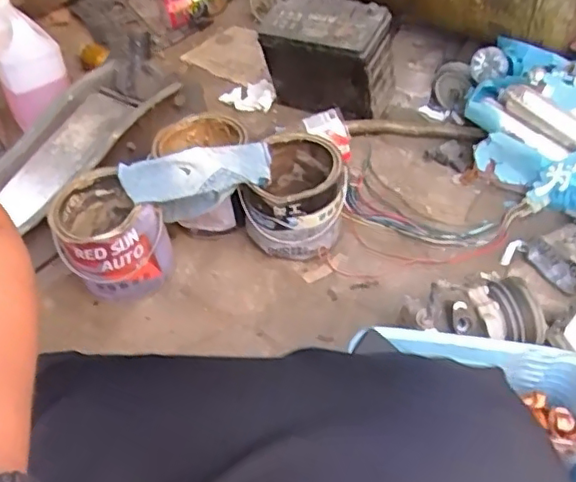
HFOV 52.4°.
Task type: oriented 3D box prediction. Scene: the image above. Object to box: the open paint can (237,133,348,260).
[{"bbox_3d":[0.015,-0.064,0.968,0.155,0.155,0.160,5,48,12],"label":"open paint can"}]

